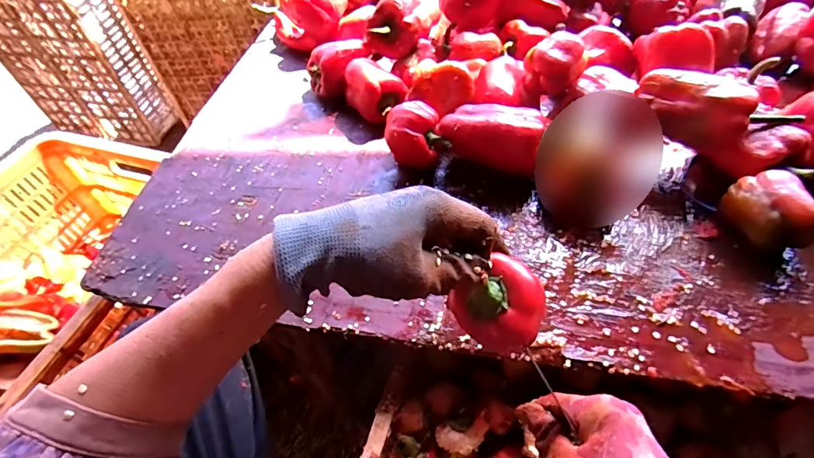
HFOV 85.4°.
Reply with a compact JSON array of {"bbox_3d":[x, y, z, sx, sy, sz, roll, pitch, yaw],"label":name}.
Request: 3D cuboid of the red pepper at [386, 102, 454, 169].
[{"bbox_3d":[0.011,-0.112,0.528,0.072,0.062,0.061,-7,51,0],"label":"red pepper"}]

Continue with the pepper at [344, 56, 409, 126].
[{"bbox_3d":[-0.045,-0.190,0.594,0.060,0.055,0.088,-37,57,-22],"label":"pepper"}]

